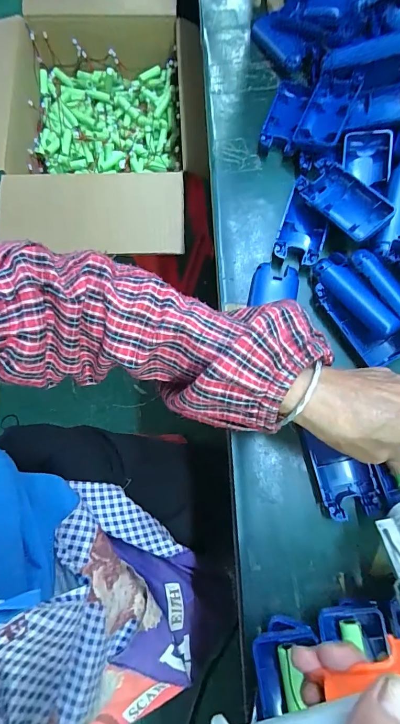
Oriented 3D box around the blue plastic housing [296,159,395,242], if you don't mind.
[{"bbox_3d":[0.133,-0.151,0.336,0.042,0.012,0.091,-45,69,12],"label":"blue plastic housing"}]

